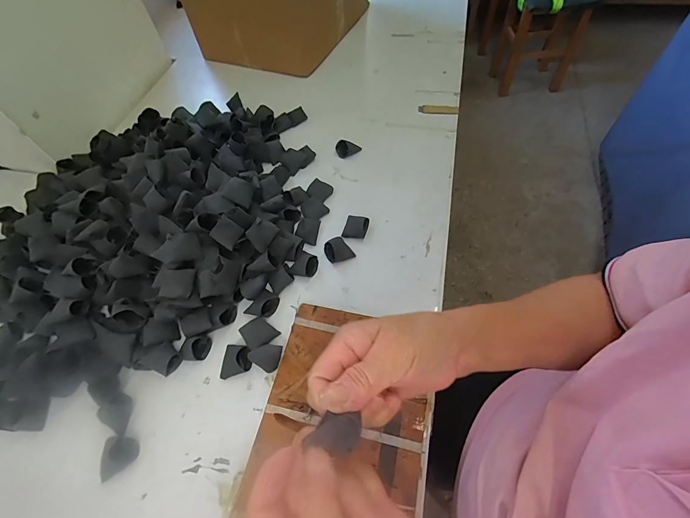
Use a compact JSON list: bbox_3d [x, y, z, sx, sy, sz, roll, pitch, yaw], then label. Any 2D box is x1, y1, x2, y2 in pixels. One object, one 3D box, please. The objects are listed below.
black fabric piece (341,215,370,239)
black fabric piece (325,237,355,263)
[{"bbox_3d":[0.017,-0.051,0.528,0.036,0.013,0.041,11,60,10],"label":"black fabric piece"},{"bbox_3d":[-0.012,-0.016,0.504,0.036,0.020,0.043,-32,62,-15],"label":"black fabric piece"}]

